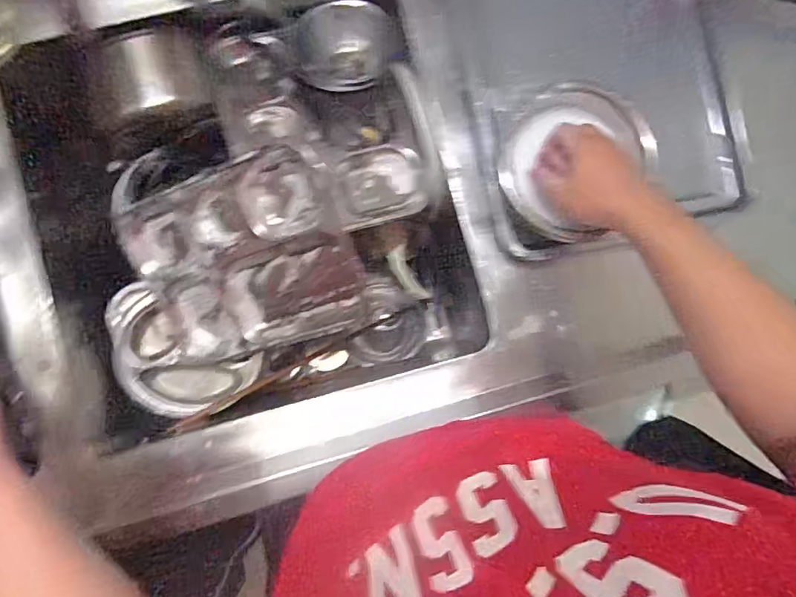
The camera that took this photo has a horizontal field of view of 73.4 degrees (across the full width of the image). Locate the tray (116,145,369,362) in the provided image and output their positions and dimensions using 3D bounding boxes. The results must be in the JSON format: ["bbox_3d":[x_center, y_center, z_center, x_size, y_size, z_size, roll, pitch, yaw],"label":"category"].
[{"bbox_3d":[-0.199,-0.042,0.682,0.280,0.026,0.233,-15,107,16],"label":"tray"}]

